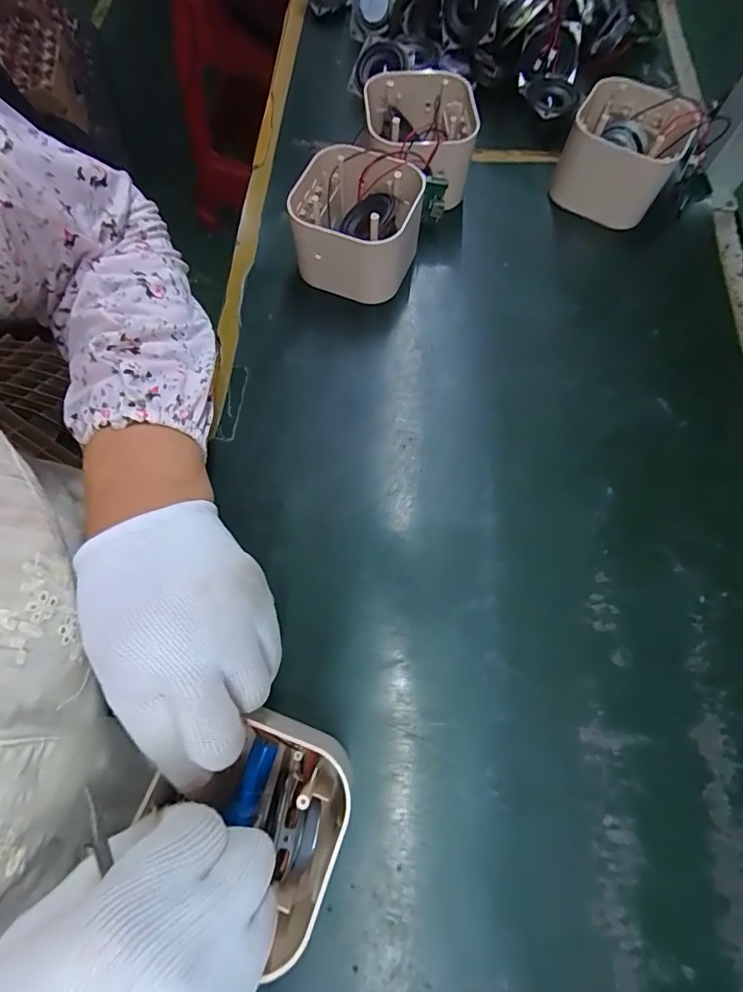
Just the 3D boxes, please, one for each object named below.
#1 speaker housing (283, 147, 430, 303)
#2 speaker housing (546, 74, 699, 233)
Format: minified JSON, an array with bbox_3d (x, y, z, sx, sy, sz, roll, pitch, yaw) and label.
[{"bbox_3d":[-0.012,-0.210,0.372,0.096,0.065,0.095,9,69,2],"label":"speaker housing"},{"bbox_3d":[0.208,-0.286,0.397,0.089,0.068,0.083,22,70,7],"label":"speaker housing"}]

